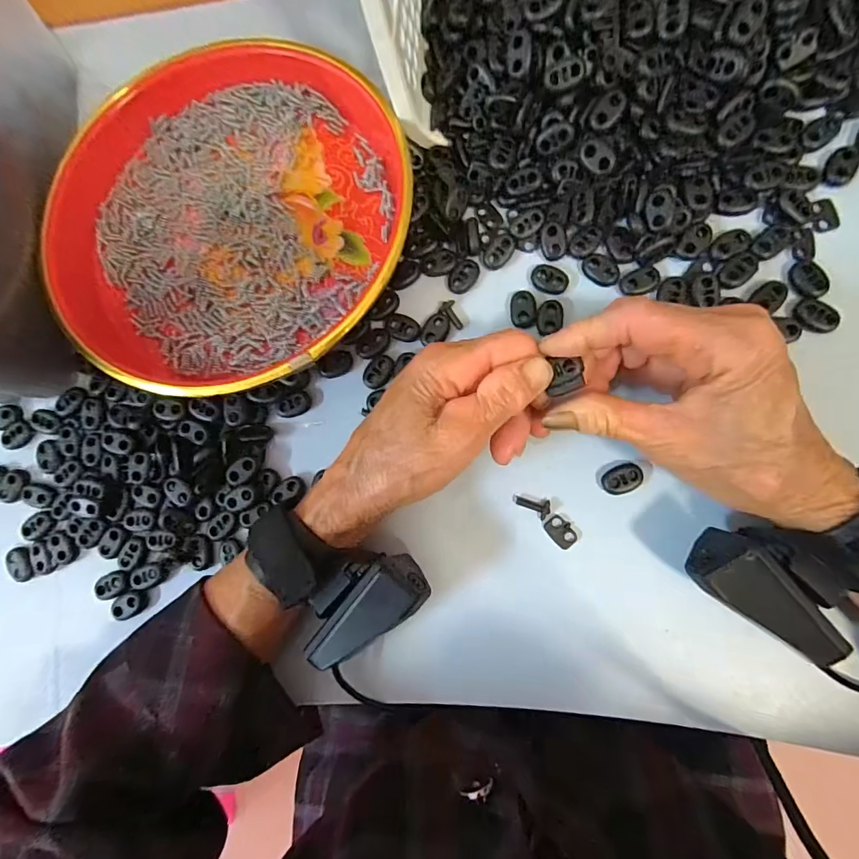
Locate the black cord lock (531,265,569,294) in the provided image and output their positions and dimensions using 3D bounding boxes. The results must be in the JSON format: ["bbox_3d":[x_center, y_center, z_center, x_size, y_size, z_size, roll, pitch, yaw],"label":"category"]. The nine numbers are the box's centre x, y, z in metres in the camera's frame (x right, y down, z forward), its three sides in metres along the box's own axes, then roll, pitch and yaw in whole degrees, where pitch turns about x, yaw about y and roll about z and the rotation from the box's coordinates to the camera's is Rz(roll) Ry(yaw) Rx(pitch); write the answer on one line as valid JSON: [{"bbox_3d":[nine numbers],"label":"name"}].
[{"bbox_3d":[0.070,-0.088,0.264,0.021,0.004,0.015,26,89,8],"label":"black cord lock"}]

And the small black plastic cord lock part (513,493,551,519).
[{"bbox_3d":[0.058,0.041,0.257,0.020,0.004,0.011,26,89,8],"label":"small black plastic cord lock part"}]

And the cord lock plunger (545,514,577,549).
[{"bbox_3d":[0.073,0.057,0.253,0.013,0.004,0.019,-44,82,2],"label":"cord lock plunger"}]

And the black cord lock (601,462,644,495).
[{"bbox_3d":[0.105,0.027,0.249,0.021,0.004,0.015,-20,83,5],"label":"black cord lock"}]

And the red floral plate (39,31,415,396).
[{"bbox_3d":[-0.123,-0.135,0.266,0.211,0.037,0.229,-1,86,7],"label":"red floral plate"}]

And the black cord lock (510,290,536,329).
[{"bbox_3d":[0.055,-0.070,0.265,0.015,0.004,0.021,-2,85,7],"label":"black cord lock"}]

